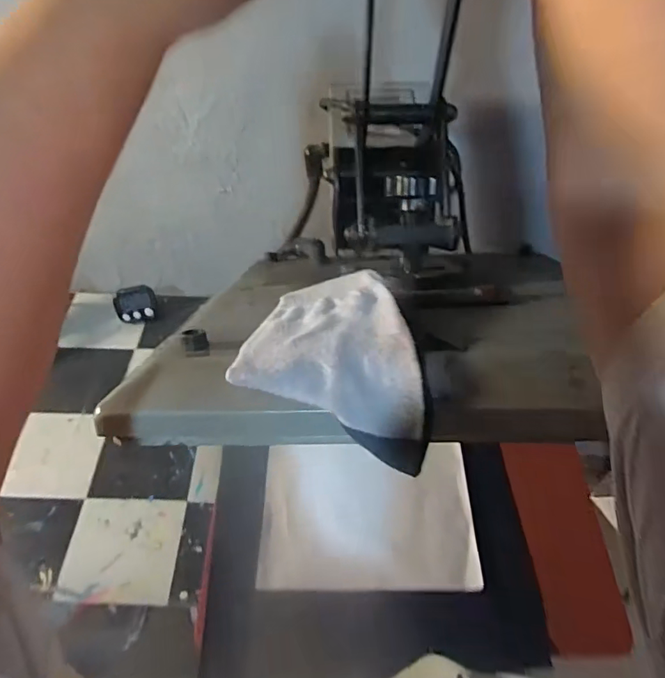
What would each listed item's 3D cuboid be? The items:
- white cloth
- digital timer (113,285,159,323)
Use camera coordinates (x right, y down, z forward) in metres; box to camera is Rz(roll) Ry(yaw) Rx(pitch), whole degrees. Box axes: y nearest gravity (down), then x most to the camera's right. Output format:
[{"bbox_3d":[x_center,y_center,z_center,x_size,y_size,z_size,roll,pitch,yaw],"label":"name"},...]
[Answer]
[{"bbox_3d":[0.003,0.003,0.309,0.103,0.049,0.147,5,53,3],"label":"white cloth"},{"bbox_3d":[-0.333,-0.058,0.857,0.066,0.063,0.019,-11,21,-5],"label":"digital timer"}]

